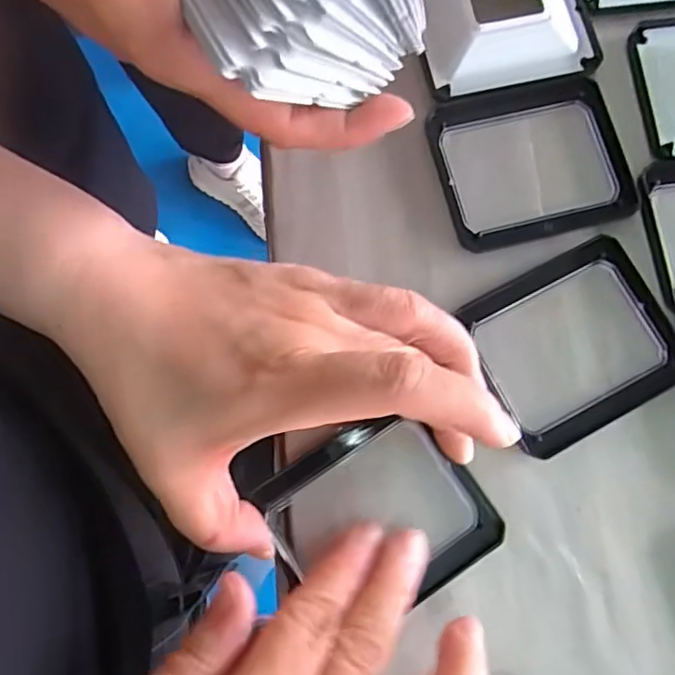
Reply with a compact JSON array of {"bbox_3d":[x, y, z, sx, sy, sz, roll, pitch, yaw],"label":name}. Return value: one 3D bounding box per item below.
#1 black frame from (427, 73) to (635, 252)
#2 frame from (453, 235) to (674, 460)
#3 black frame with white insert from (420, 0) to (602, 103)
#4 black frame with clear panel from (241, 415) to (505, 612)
[{"bbox_3d":[0.086,-0.077,0.257,0.083,0.005,0.069,-13,80,-4],"label":"black frame"},{"bbox_3d":[0.099,0.002,0.241,0.080,0.006,0.069,-27,81,-6],"label":"frame"},{"bbox_3d":[0.076,-0.148,0.264,0.081,0.013,0.072,-13,80,-4],"label":"black frame with white insert"},{"bbox_3d":[0.015,0.069,0.228,0.077,0.013,0.068,-33,82,-7],"label":"black frame with clear panel"}]

